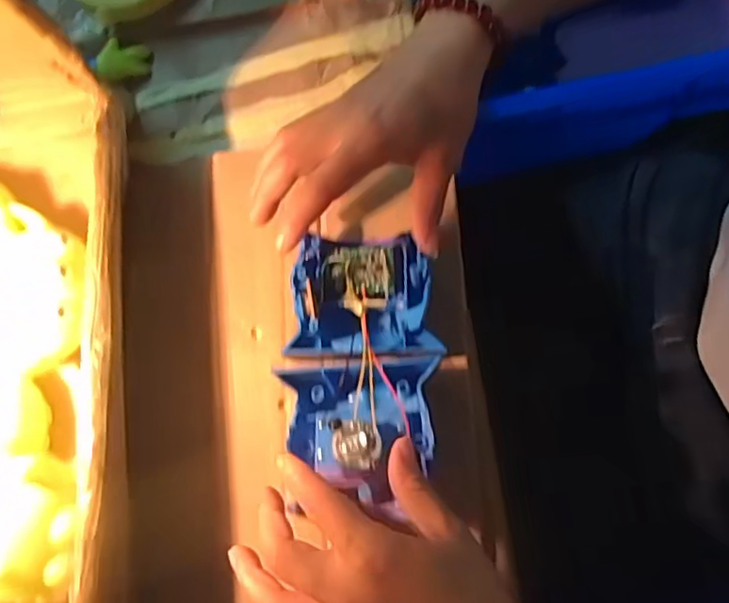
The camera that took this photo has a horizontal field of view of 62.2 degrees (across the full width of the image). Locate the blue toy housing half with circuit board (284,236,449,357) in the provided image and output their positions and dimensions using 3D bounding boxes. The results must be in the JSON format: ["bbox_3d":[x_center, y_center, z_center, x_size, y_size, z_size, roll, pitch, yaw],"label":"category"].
[{"bbox_3d":[-0.002,-0.005,0.362,0.082,0.030,0.073,-2,75,1],"label":"blue toy housing half with circuit board"}]

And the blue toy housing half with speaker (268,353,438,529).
[{"bbox_3d":[-0.003,0.074,0.343,0.083,0.041,0.090,-3,75,1],"label":"blue toy housing half with speaker"}]

